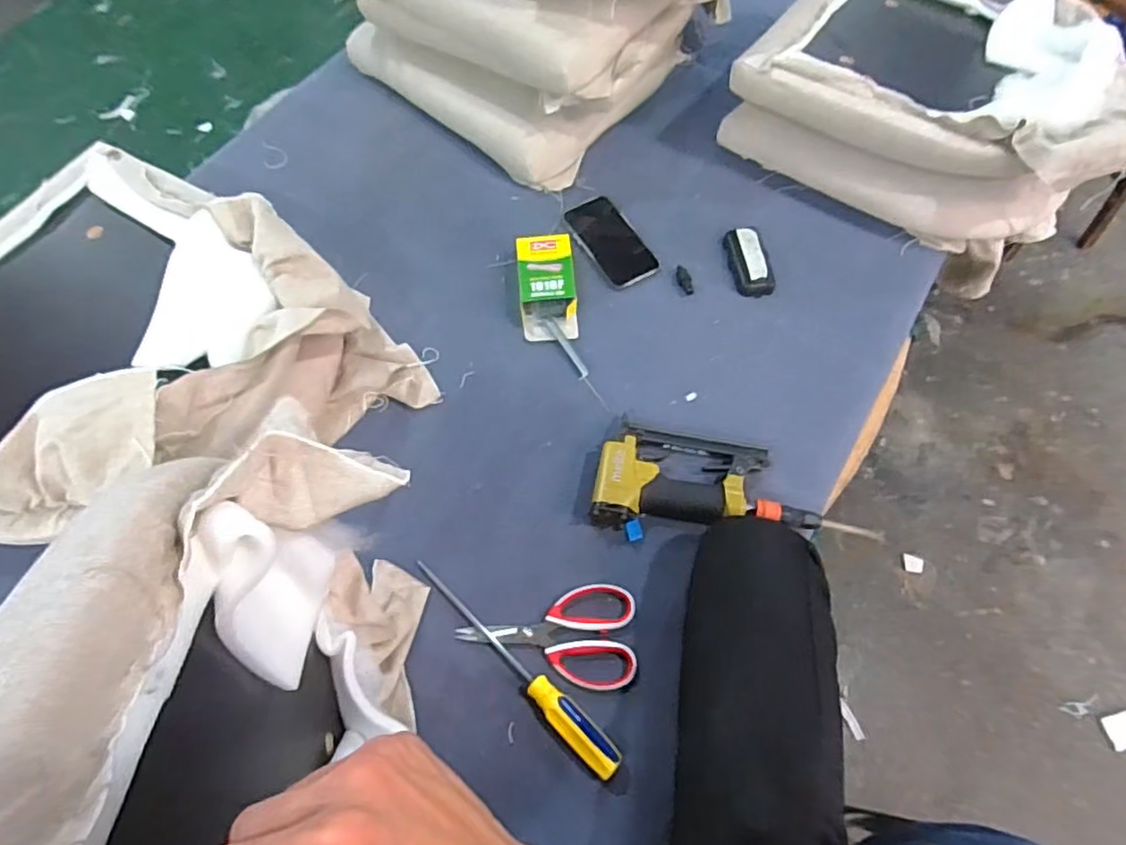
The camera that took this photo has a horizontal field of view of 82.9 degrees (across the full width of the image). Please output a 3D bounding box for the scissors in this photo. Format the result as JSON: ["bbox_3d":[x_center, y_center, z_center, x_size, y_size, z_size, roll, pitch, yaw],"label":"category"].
[{"bbox_3d":[-0.017,0.228,0.684,0.185,0.009,0.105,0,64,1],"label":"scissors"}]

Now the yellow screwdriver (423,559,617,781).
[{"bbox_3d":[-0.053,0.248,0.665,0.288,0.021,0.030,41,71,19],"label":"yellow screwdriver"}]

